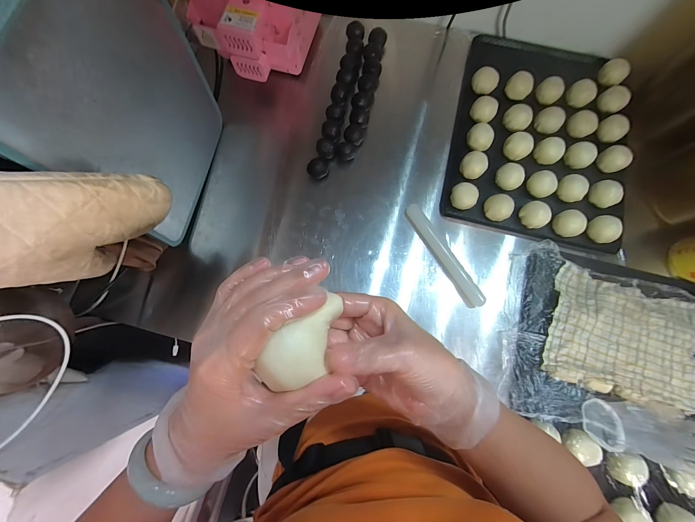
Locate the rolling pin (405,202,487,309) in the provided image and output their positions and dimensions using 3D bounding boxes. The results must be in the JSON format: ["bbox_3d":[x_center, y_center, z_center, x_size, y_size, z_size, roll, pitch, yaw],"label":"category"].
[{"bbox_3d":[0.182,-0.012,0.558,0.030,0.022,0.221,-31,80,-8],"label":"rolling pin"}]

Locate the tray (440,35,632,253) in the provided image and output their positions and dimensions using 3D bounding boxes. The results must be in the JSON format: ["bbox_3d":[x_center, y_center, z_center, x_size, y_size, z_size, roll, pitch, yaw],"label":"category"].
[{"bbox_3d":[0.403,-0.280,0.611,0.352,0.039,0.483,11,78,1],"label":"tray"}]

